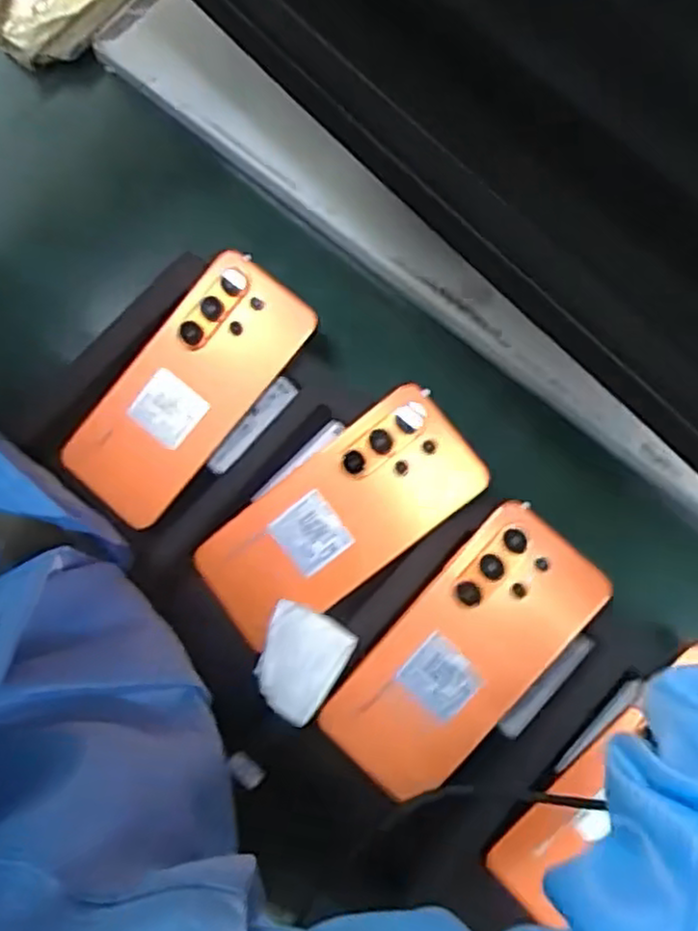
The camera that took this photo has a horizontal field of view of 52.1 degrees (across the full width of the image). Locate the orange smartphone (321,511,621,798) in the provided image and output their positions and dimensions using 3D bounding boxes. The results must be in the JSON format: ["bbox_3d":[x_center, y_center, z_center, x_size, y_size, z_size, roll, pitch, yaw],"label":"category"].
[{"bbox_3d":[0.064,0.107,0.406,0.079,0.005,0.172,42,93,8],"label":"orange smartphone"}]

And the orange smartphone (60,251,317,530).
[{"bbox_3d":[-0.098,-0.047,0.439,0.073,0.011,0.168,40,90,-3],"label":"orange smartphone"}]

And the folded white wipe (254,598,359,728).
[{"bbox_3d":[-0.030,0.111,0.404,0.049,0.010,0.058,30,79,7],"label":"folded white wipe"}]

